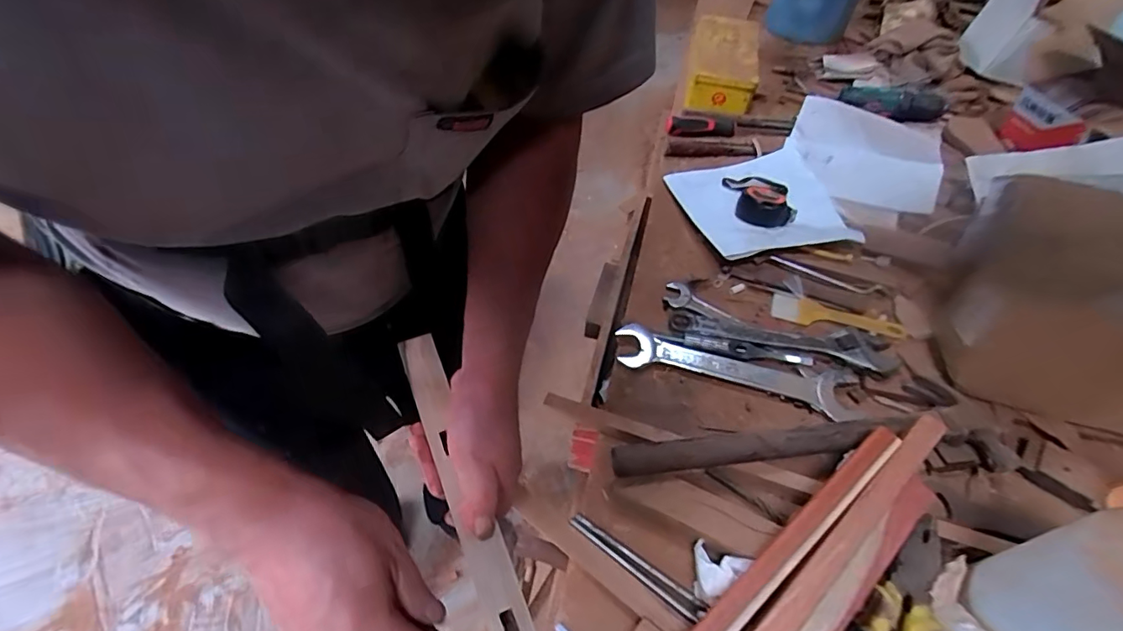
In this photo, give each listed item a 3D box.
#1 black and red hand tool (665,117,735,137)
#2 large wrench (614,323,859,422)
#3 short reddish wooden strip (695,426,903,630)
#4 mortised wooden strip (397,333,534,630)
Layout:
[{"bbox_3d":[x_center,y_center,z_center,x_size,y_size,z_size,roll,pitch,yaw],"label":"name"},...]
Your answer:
[{"bbox_3d":[0.224,-0.306,0.835,0.112,0.025,0.038,-2,50,-2],"label":"black and red hand tool"},{"bbox_3d":[0.179,0.054,0.550,0.239,0.015,0.056,14,52,11],"label":"large wrench"},{"bbox_3d":[0.161,0.186,0.388,0.296,0.020,0.020,-38,59,-16],"label":"short reddish wooden strip"},{"bbox_3d":[-0.063,0.158,0.385,0.032,0.013,0.321,-18,68,-21],"label":"mortised wooden strip"}]

